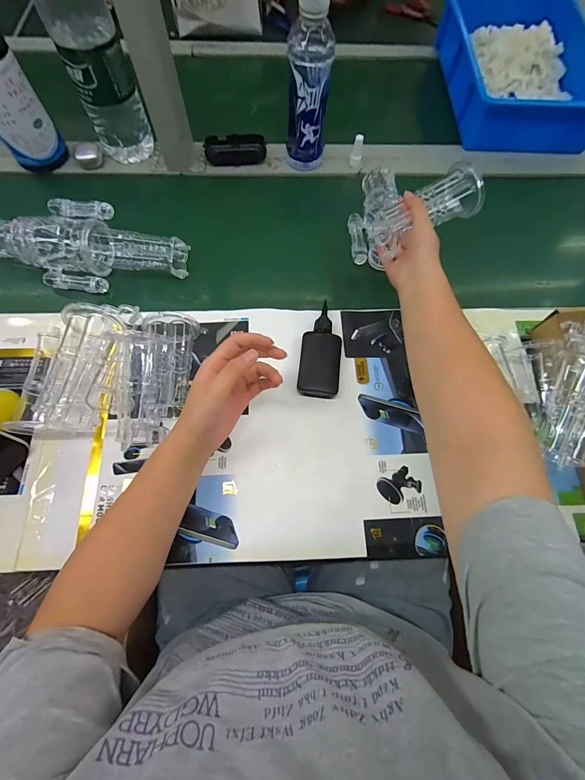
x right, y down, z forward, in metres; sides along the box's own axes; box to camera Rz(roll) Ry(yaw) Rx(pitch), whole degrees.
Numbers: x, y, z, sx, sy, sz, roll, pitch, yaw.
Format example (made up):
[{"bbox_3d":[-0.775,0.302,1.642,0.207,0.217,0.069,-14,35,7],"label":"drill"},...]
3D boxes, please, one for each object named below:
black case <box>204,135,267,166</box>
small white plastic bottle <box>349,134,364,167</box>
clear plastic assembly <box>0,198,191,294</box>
[{"bbox_3d":[-0.106,-0.448,0.611,0.108,0.031,0.043,-4,70,-3],"label":"black case"},{"bbox_3d":[0.119,-0.439,0.605,0.021,0.049,0.015,15,70,4],"label":"small white plastic bottle"},{"bbox_3d":[-0.314,-0.217,0.495,0.293,0.062,0.119,6,69,0],"label":"clear plastic assembly"}]

